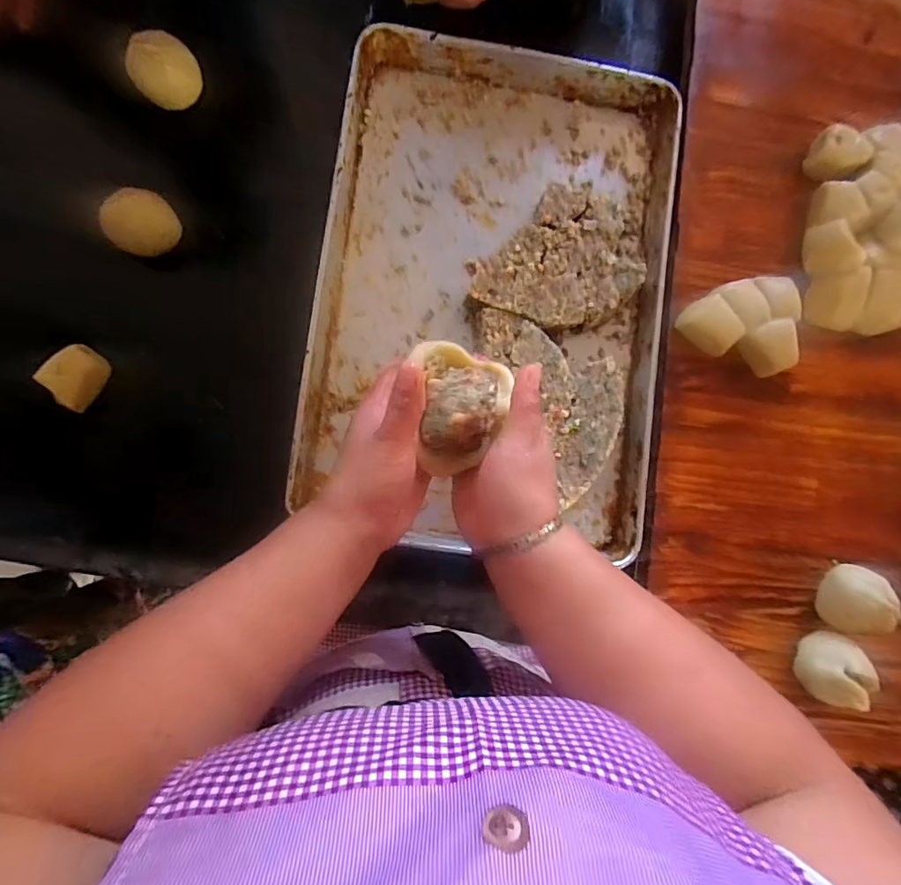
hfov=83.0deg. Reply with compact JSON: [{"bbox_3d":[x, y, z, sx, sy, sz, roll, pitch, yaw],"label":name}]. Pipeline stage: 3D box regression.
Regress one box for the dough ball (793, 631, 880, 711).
[{"bbox_3d":[0.424,0.250,0.568,0.065,0.062,0.074,27,83,-4],"label":"dough ball"}]

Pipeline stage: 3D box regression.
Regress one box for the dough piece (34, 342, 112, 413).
[{"bbox_3d":[-0.411,-0.074,0.555,0.043,0.045,0.067,32,83,-4],"label":"dough piece"}]

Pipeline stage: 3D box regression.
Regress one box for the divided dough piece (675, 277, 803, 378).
[{"bbox_3d":[0.344,-0.149,0.595,0.133,0.068,0.118,18,84,-5],"label":"divided dough piece"}]

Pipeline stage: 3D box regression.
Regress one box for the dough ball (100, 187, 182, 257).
[{"bbox_3d":[-0.336,-0.243,0.552,0.064,0.055,0.060,1,86,-7],"label":"dough ball"}]

